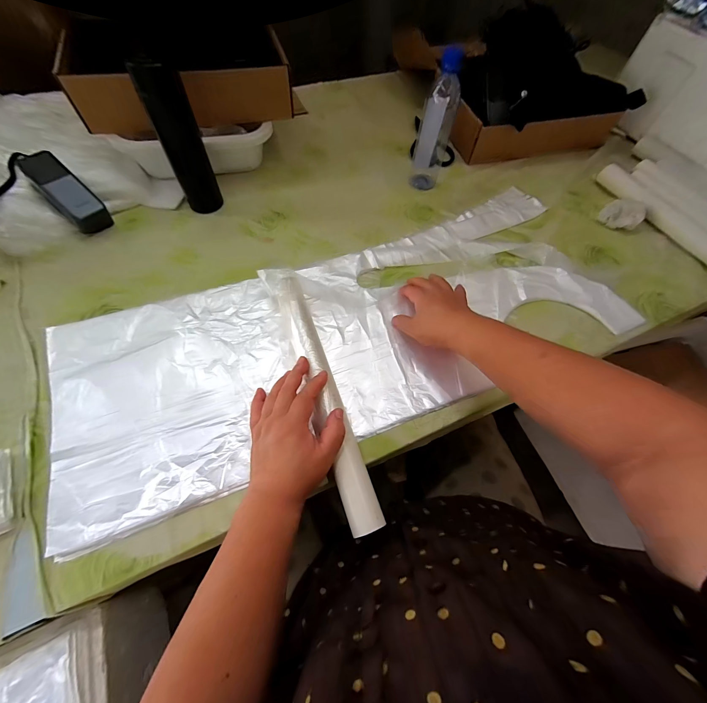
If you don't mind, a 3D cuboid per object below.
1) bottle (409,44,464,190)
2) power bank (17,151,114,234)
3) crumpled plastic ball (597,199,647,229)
[{"bbox_3d":[0.153,-0.415,0.564,0.063,0.205,0.056,21,64,8],"label":"bottle"},{"bbox_3d":[-0.481,-0.267,0.511,0.057,0.047,0.135,-45,103,-19],"label":"power bank"},{"bbox_3d":[0.524,-0.267,0.594,0.044,0.039,0.068,-40,72,-20],"label":"crumpled plastic ball"}]

